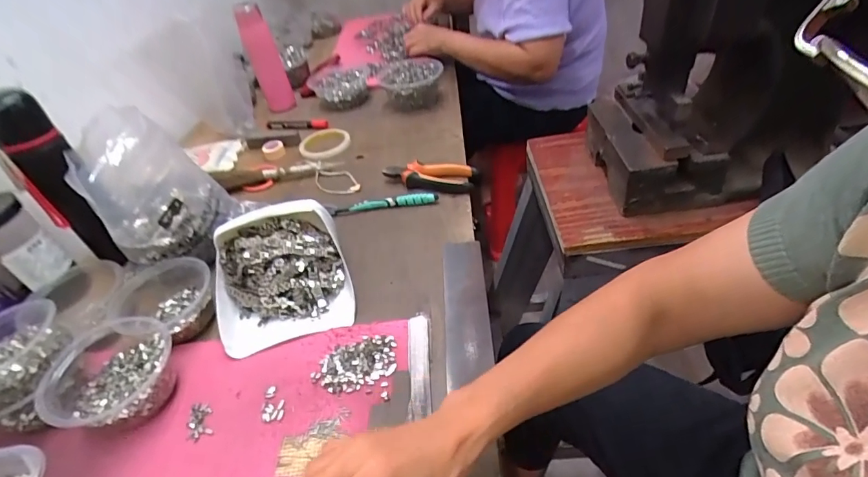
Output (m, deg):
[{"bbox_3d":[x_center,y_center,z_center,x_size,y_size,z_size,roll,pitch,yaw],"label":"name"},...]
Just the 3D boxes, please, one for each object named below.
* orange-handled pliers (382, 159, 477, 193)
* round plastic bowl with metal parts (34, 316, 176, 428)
[{"bbox_3d":[-0.009,-0.099,0.712,0.146,0.032,0.054,5,43,19],"label":"orange-handled pliers"},{"bbox_3d":[-0.323,0.140,0.457,0.110,0.059,0.113,-7,40,6],"label":"round plastic bowl with metal parts"}]

